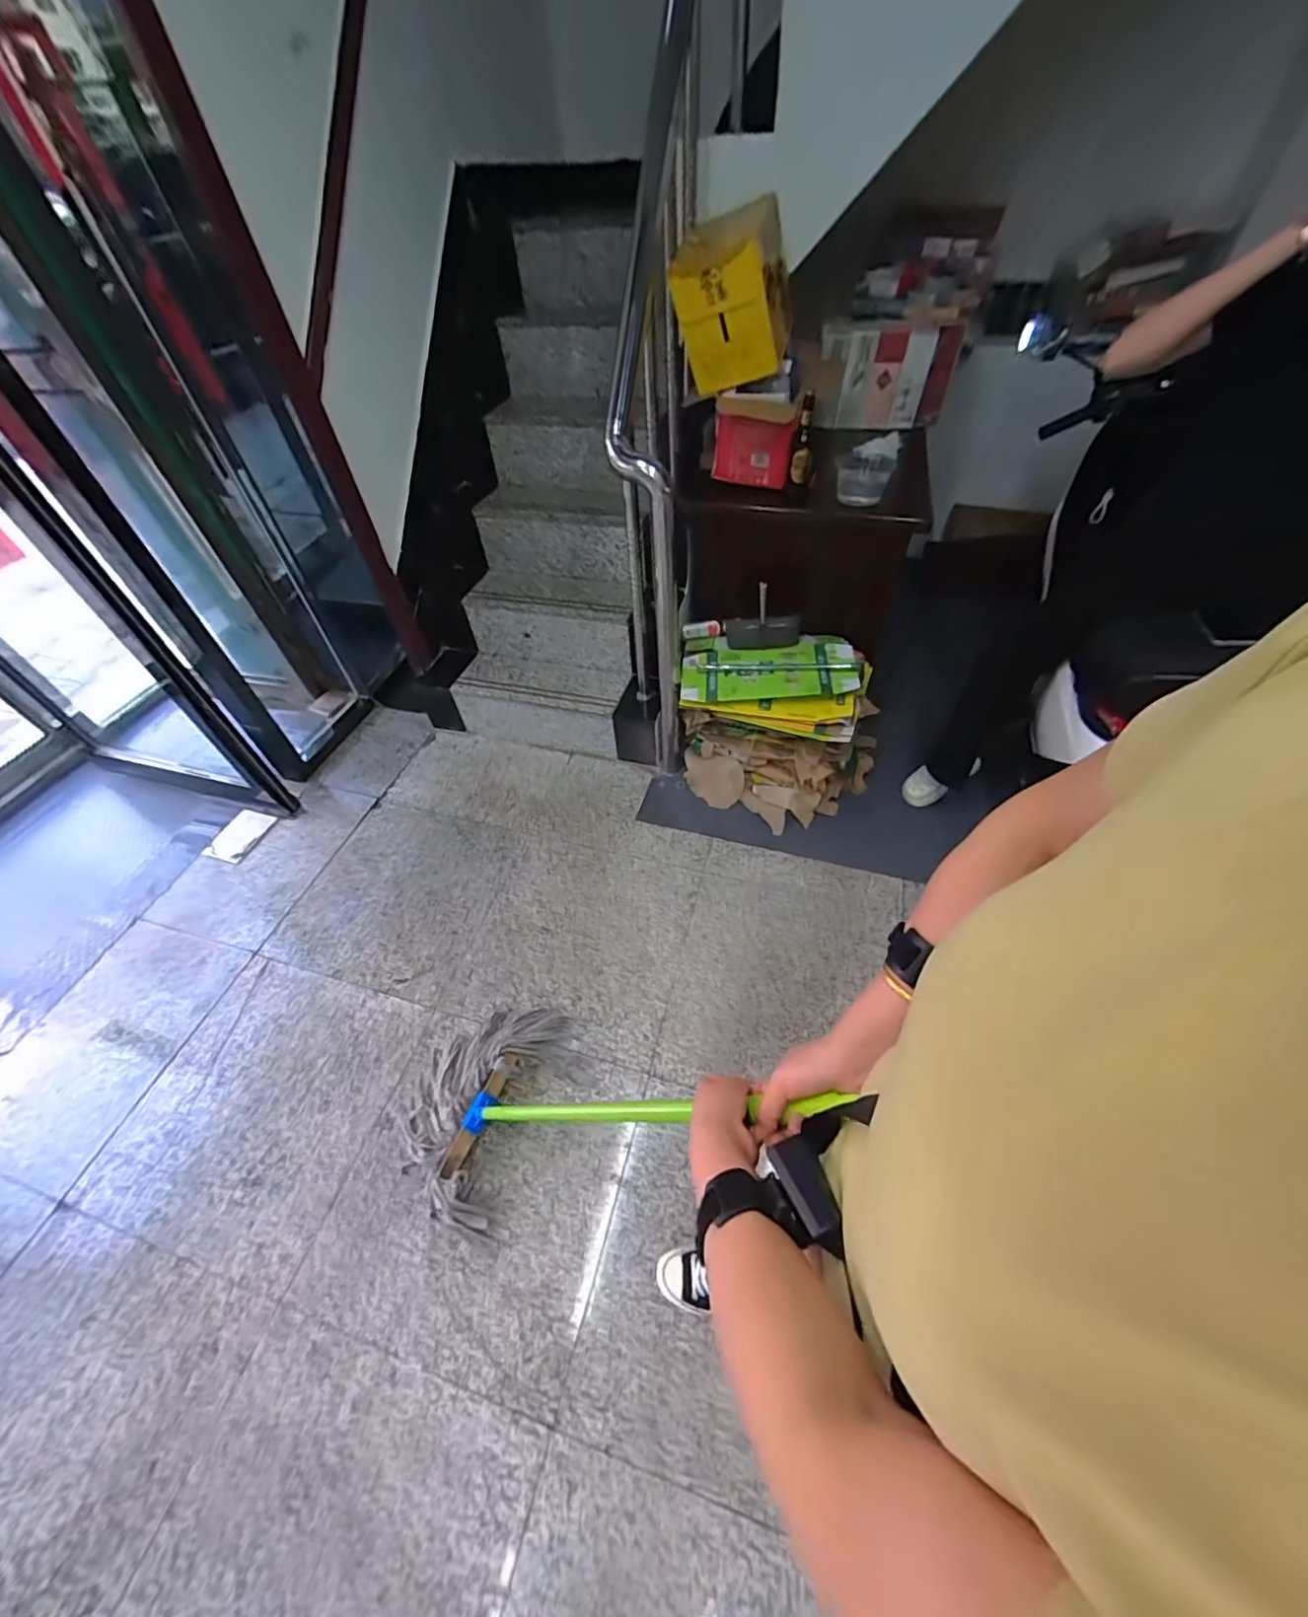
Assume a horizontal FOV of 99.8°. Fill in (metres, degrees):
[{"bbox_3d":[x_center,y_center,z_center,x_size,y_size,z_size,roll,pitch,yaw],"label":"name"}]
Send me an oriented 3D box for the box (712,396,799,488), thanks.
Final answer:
[{"bbox_3d":[0.282,-1.044,1.582,0.213,0.244,0.073,8,76,5],"label":"box"}]

